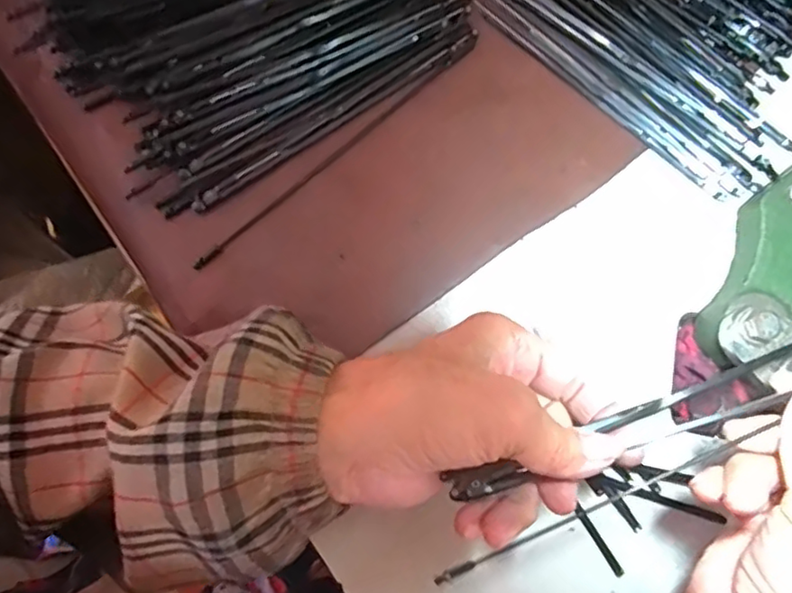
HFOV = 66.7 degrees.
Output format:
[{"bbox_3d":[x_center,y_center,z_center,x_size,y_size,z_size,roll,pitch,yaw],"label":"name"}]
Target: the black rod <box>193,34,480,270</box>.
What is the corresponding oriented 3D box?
[{"bbox_3d":[-0.029,-0.083,0.334,0.204,0.010,0.006,-42,82,-7],"label":"black rod"}]

